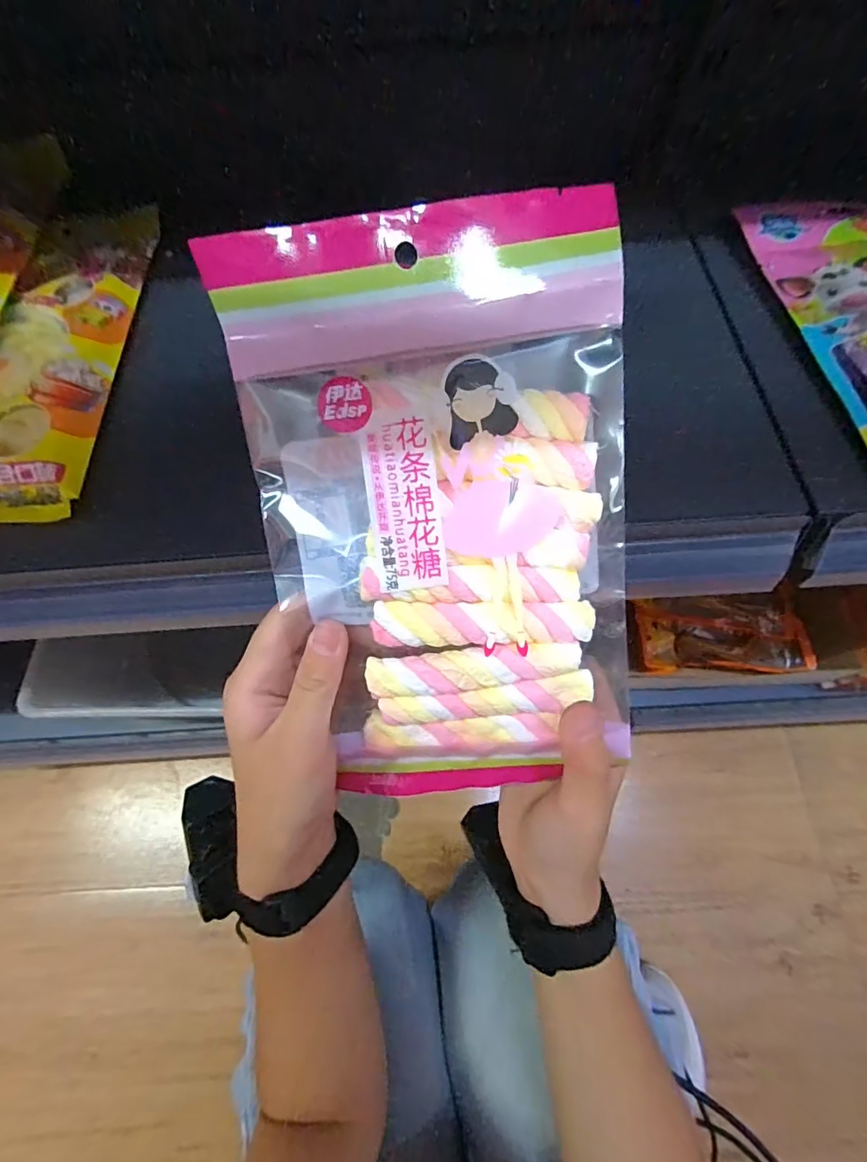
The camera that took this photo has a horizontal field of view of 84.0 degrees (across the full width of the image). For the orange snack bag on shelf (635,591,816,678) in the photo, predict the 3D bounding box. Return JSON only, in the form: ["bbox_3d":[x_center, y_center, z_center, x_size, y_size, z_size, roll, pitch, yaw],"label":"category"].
[{"bbox_3d":[0.349,0.064,0.585,0.192,0.034,0.108,0,67,2],"label":"orange snack bag on shelf"}]

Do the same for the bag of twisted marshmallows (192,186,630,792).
[{"bbox_3d":[0.008,-0.013,0.190,0.138,0.021,0.225,-8,105,3],"label":"bag of twisted marshmallows"}]

